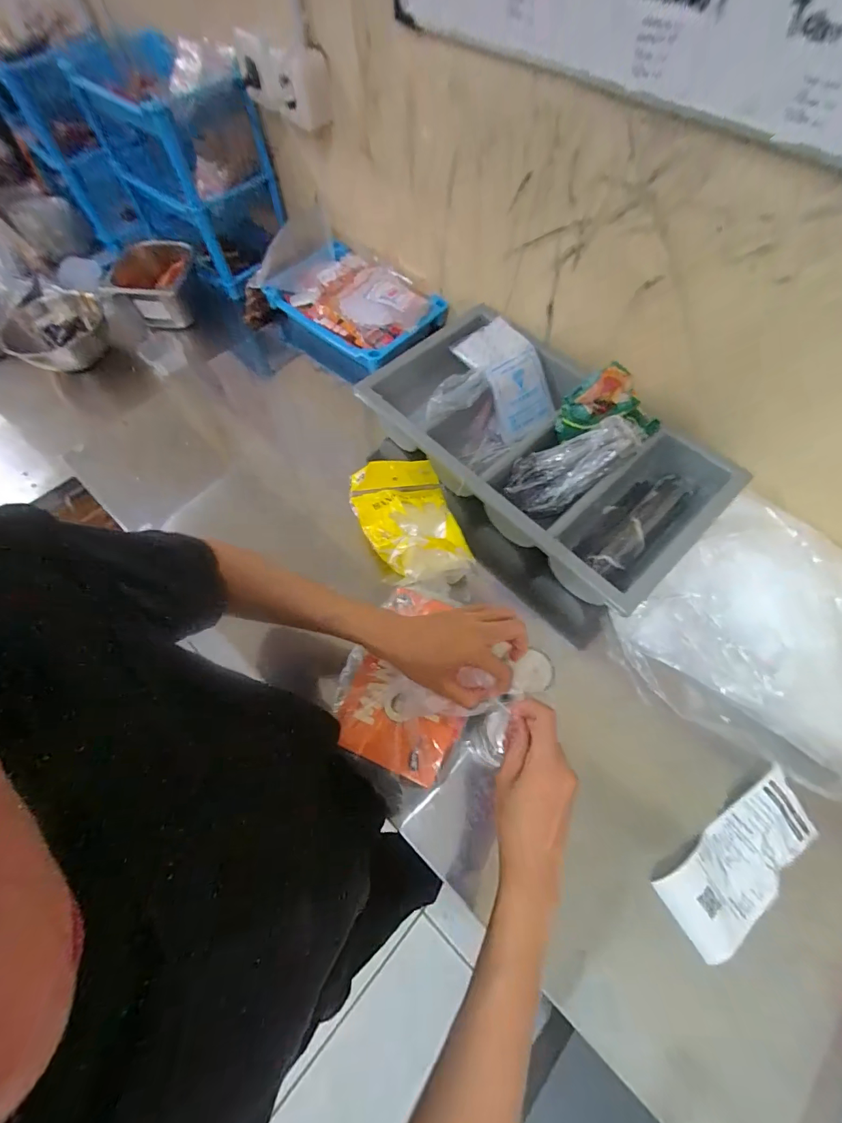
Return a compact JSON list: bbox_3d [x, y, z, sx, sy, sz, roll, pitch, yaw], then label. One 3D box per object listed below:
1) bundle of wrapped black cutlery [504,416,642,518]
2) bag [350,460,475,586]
[{"bbox_3d":[0.211,-0.133,0.593,0.194,0.049,0.082,-29,65,10],"label":"bundle of wrapped black cutlery"},{"bbox_3d":[-0.017,-0.063,0.605,0.138,0.070,0.203,-18,65,-8],"label":"bag"}]

